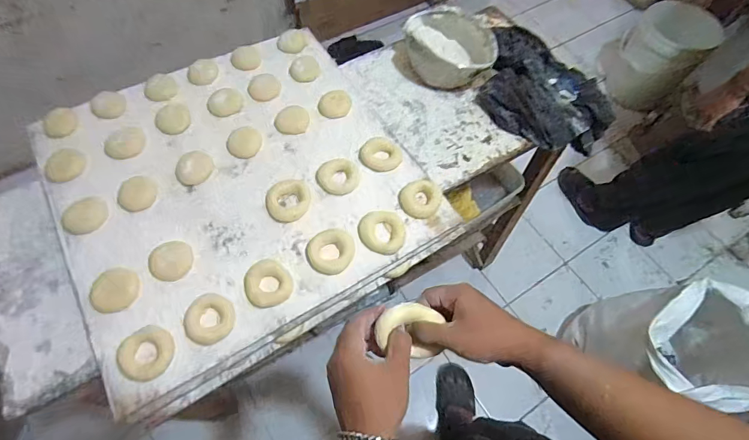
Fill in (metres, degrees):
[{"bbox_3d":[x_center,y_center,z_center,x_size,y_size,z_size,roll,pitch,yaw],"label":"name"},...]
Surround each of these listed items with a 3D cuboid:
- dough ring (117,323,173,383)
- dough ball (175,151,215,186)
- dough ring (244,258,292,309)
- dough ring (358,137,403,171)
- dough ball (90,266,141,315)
[{"bbox_3d":[-0.309,0.180,0.564,0.066,0.016,0.069,1,61,-3],"label":"dough ring"},{"bbox_3d":[-0.307,-0.090,0.711,0.052,0.018,0.062,33,64,15],"label":"dough ball"},{"bbox_3d":[-0.160,0.095,0.624,0.067,0.014,0.069,1,61,-3],"label":"dough ring"},{"bbox_3d":[0.012,-0.118,0.744,0.075,0.014,0.064,14,61,5],"label":"dough ring"},{"bbox_3d":[-0.379,0.104,0.612,0.062,0.014,0.066,1,61,-3],"label":"dough ball"}]

